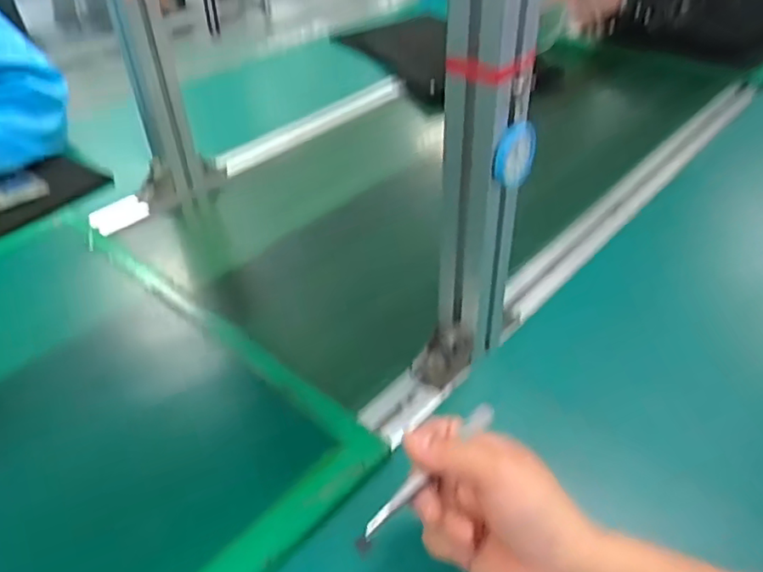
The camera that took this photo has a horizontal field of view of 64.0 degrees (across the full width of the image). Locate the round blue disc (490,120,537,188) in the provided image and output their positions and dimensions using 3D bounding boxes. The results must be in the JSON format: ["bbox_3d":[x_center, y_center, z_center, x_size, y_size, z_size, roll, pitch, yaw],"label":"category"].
[{"bbox_3d":[0.093,-0.088,0.421,0.011,0.048,0.039,32,51,33],"label":"round blue disc"}]

